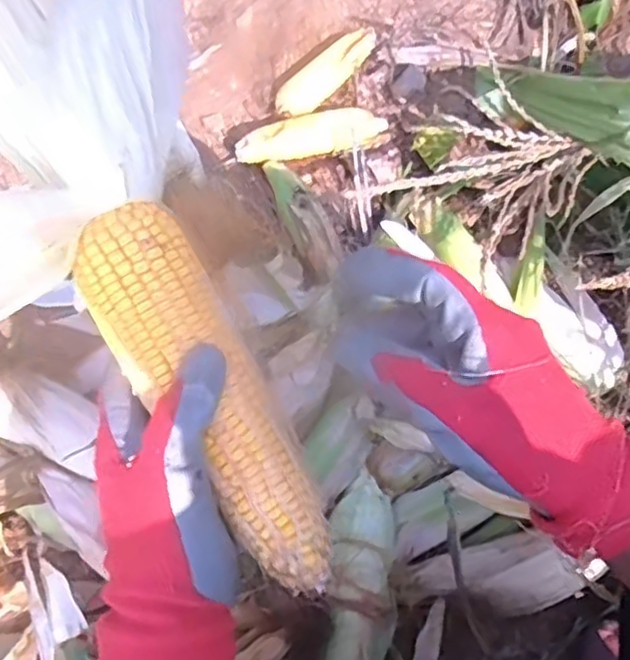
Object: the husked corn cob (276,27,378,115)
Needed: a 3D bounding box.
[{"bbox_3d":[0.023,-0.374,0.961,0.201,0.050,0.049,-42,68,-17],"label":"husked corn cob"}]

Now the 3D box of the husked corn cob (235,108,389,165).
[{"bbox_3d":[0.001,-0.263,0.900,0.216,0.059,0.042,-22,66,-11],"label":"husked corn cob"}]

